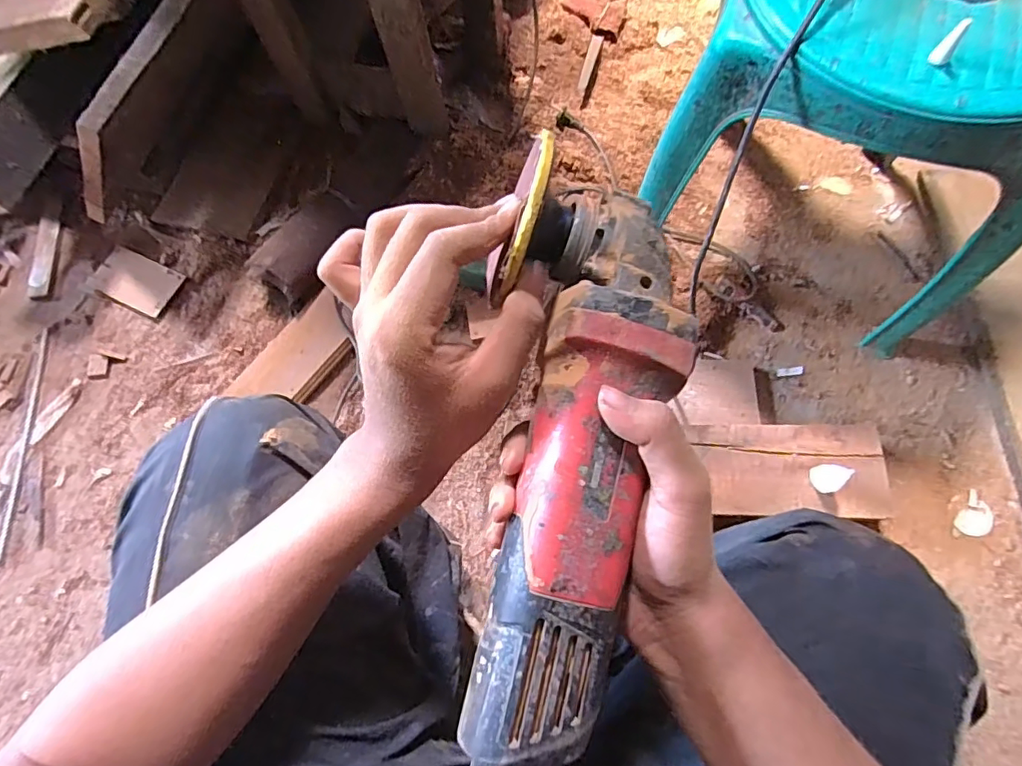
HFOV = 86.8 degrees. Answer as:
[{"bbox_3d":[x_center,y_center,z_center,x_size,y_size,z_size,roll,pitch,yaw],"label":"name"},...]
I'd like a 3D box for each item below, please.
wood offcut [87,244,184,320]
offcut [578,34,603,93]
[{"bbox_3d":[-0.628,-0.172,0.907,0.133,0.012,0.087,25,73,11],"label":"wood offcut"},{"bbox_3d":[0.147,-0.598,1.005,0.022,0.015,0.109,17,89,9],"label":"offcut"}]

